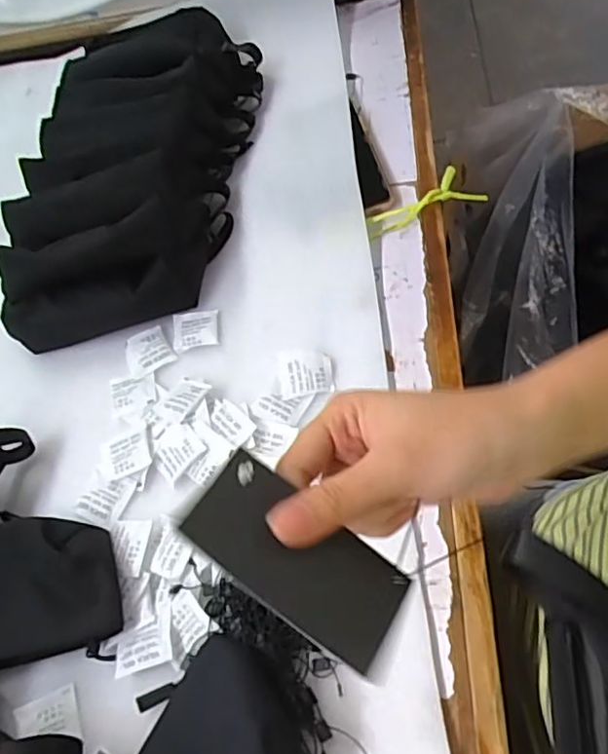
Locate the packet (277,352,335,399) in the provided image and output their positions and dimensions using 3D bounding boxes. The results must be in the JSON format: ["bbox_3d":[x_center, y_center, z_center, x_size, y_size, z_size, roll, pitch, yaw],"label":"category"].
[{"bbox_3d":[0.001,-0.004,0.472,0.041,0.006,0.039,-8,58,0],"label":"packet"}]

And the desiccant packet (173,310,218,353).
[{"bbox_3d":[-0.094,-0.042,0.522,0.039,0.005,0.038,-7,58,0],"label":"desiccant packet"}]

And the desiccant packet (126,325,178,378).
[{"bbox_3d":[-0.134,-0.022,0.519,0.039,0.004,0.041,-28,60,-12],"label":"desiccant packet"}]

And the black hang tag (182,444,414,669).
[{"bbox_3d":[-0.002,0.066,0.230,0.085,0.007,0.046,36,43,5],"label":"black hang tag"}]

